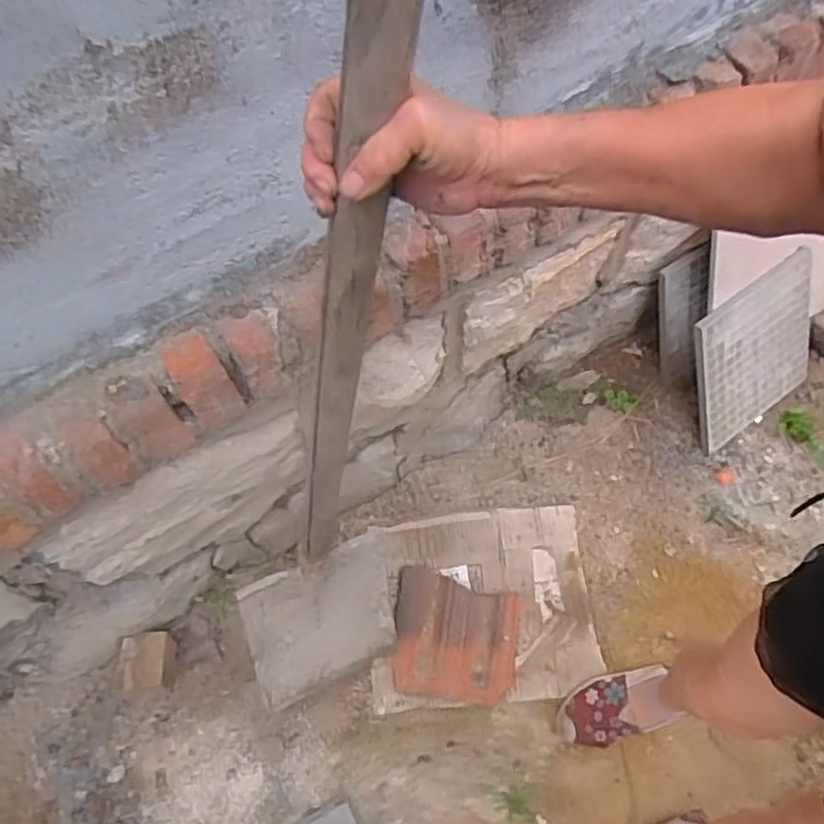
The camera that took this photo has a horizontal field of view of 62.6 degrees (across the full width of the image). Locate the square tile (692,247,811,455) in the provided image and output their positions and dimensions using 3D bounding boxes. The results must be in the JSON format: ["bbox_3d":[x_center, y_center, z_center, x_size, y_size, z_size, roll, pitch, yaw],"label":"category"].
[{"bbox_3d":[0.675,-0.125,1.317,0.329,0.308,0.015,-34,36,-18],"label":"square tile"}]

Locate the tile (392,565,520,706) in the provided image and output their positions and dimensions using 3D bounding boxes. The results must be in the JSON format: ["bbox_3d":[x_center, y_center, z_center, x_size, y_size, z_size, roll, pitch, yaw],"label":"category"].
[{"bbox_3d":[0.073,0.385,1.168,0.207,0.031,0.200,6,64,7],"label":"tile"}]

